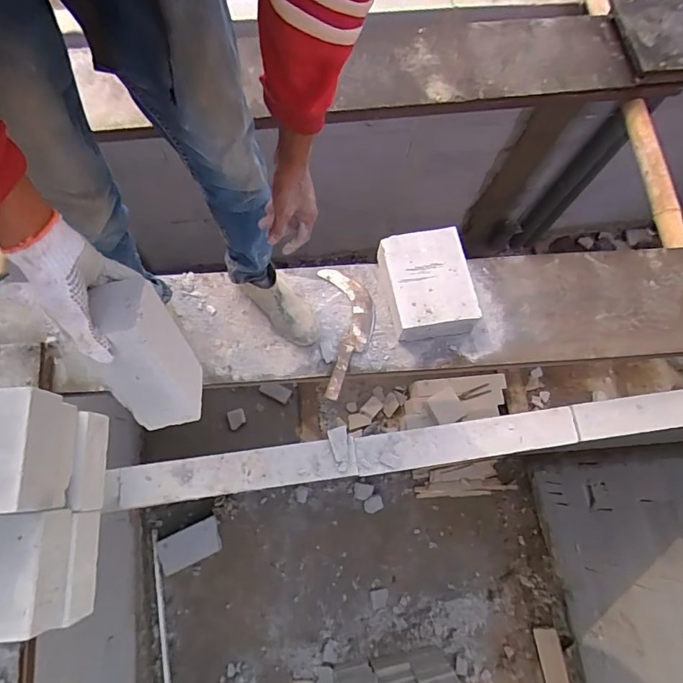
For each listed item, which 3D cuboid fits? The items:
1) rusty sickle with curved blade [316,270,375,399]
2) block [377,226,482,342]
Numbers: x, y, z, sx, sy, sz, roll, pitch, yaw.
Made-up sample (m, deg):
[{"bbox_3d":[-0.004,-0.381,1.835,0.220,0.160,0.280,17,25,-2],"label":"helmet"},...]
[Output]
[{"bbox_3d":[0.019,-0.028,1.150,0.134,0.015,0.345,-3,73,-3],"label":"rusty sickle with curved blade"},{"bbox_3d":[0.216,-0.144,1.158,0.196,0.117,0.279,-11,74,-6],"label":"block"}]

